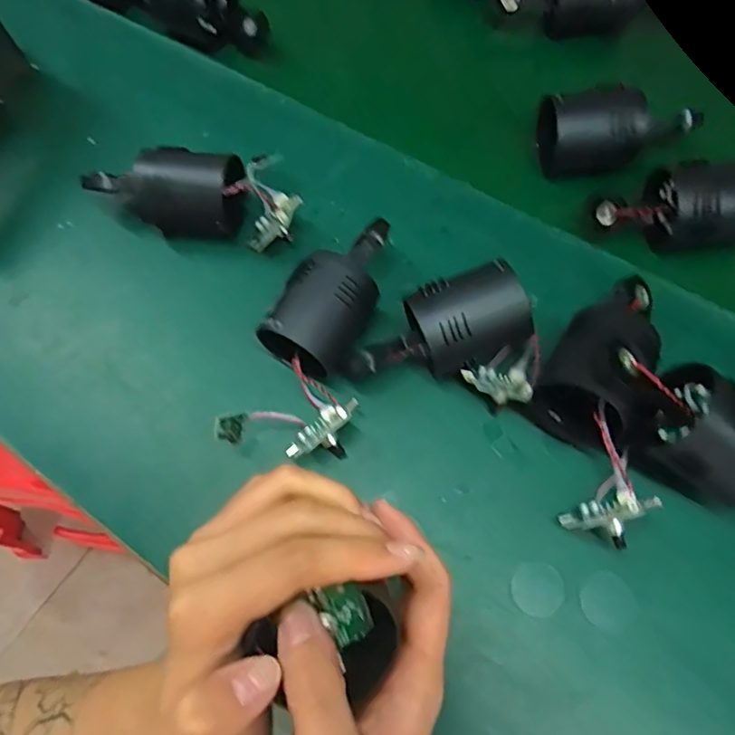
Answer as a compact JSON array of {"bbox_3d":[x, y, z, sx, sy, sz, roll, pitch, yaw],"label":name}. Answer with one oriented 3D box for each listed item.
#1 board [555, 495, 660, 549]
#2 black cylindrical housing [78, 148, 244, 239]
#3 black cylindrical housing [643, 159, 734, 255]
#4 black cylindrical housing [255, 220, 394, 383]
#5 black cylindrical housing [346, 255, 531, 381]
[{"bbox_3d":[0.137,0.088,0.325,0.054,0.028,0.027,-14,65,-4],"label":"board"},{"bbox_3d":[-0.145,-0.126,0.418,0.116,0.055,0.052,14,66,8],"label":"black cylindrical housing"},{"bbox_3d":[0.236,-0.109,0.404,0.075,0.056,0.046,1,65,3],"label":"black cylindrical housing"},{"bbox_3d":[-0.018,-0.049,0.380,0.051,0.053,0.116,31,69,14],"label":"black cylindrical housing"},{"bbox_3d":[0.040,-0.020,0.361,0.113,0.057,0.050,-18,66,-7],"label":"black cylindrical housing"}]

